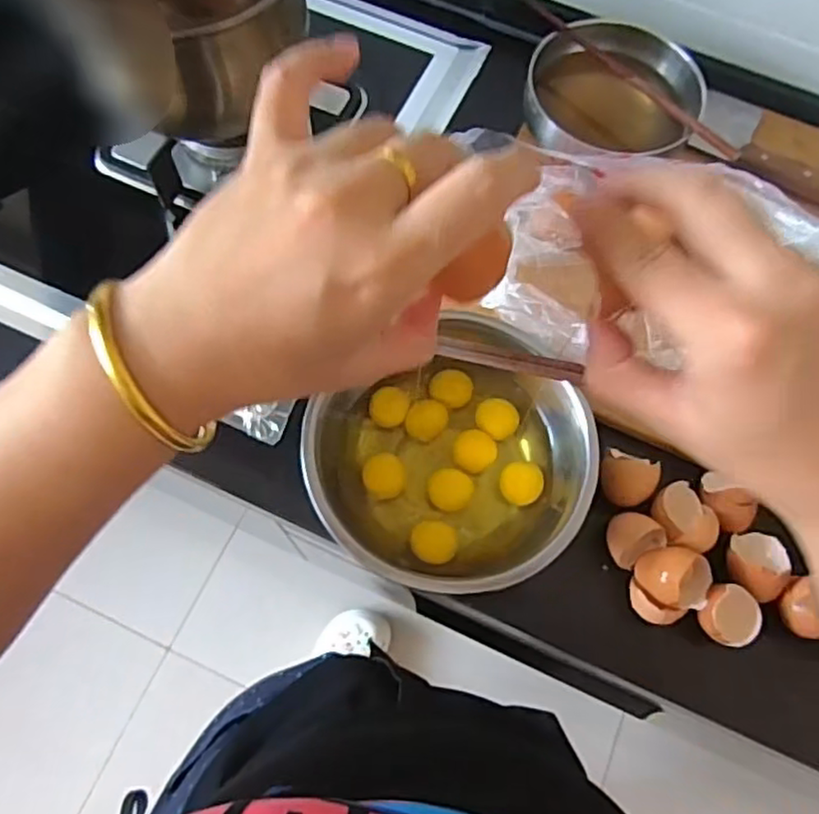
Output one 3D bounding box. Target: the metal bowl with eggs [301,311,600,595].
[{"bbox_3d":[0.028,0.050,0.494,0.182,0.074,0.178,0,67,-1],"label":"metal bowl with eggs"}]

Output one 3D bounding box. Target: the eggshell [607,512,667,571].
[{"bbox_3d":[0.171,0.100,0.504,0.042,0.027,0.036,-33,71,-14],"label":"eggshell"}]

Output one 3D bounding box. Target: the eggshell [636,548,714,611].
[{"bbox_3d":[0.194,0.125,0.479,0.050,0.033,0.041,8,67,2],"label":"eggshell"}]

